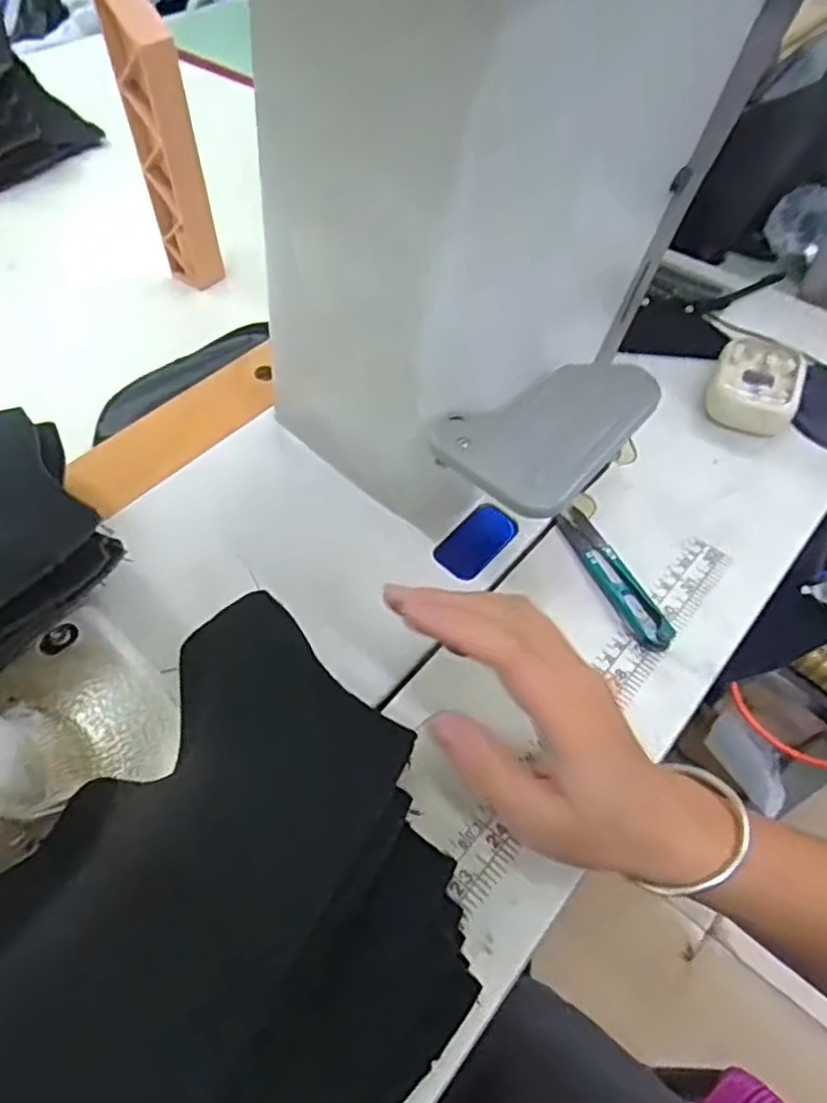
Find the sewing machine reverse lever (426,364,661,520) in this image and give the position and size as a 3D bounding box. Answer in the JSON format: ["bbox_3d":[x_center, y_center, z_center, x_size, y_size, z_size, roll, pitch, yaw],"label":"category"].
[{"bbox_3d":[0.071,-0.059,0.326,0.117,0.011,0.062,-32,59,-22],"label":"sewing machine reverse lever"}]

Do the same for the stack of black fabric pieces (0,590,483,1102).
[{"bbox_3d":[-0.098,0.157,0.237,0.174,0.059,0.261,36,59,22],"label":"stack of black fabric pieces"}]

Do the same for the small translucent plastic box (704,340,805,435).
[{"bbox_3d":[0.228,-0.111,0.465,0.054,0.030,0.069,23,55,14],"label":"small translucent plastic box"}]

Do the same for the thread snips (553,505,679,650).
[{"bbox_3d":[0.110,0.012,0.383,0.020,0.011,0.100,-18,56,-15],"label":"thread snips"}]

